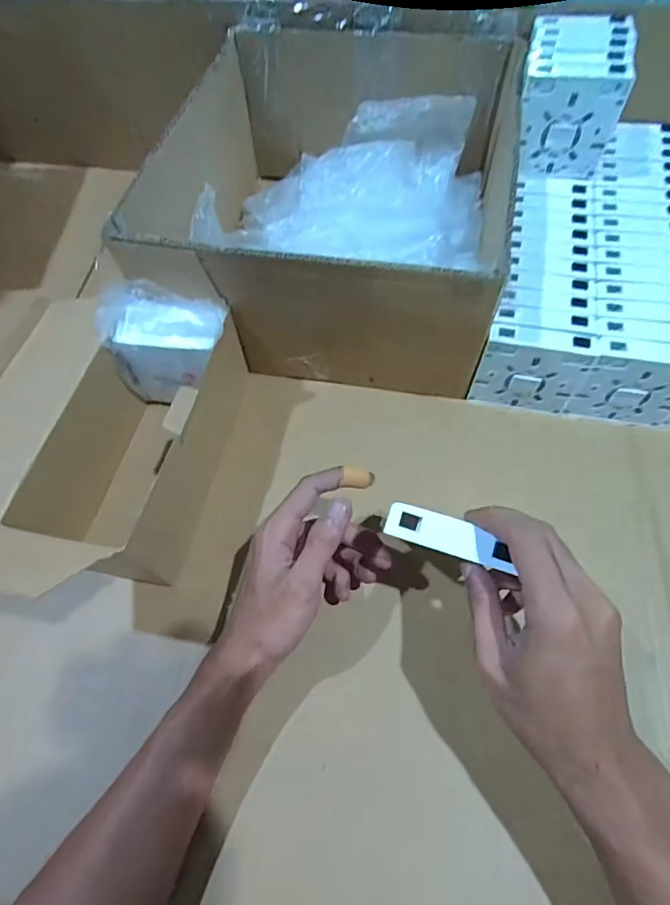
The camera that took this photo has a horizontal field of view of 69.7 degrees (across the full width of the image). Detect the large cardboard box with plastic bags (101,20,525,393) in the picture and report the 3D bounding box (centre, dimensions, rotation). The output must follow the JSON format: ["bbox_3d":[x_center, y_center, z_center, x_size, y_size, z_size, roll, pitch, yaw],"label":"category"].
[{"bbox_3d":[0.004,-0.239,0.492,0.288,0.169,0.325,9,63,7],"label":"large cardboard box with plastic bags"}]

